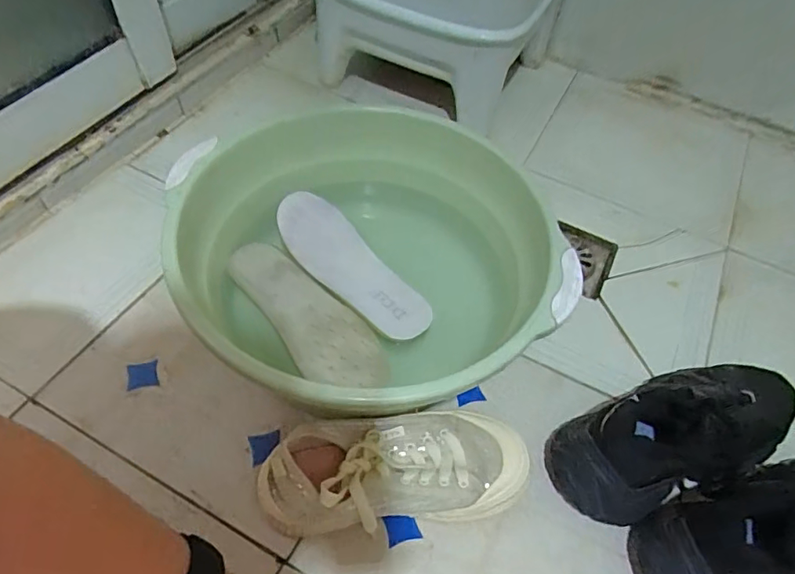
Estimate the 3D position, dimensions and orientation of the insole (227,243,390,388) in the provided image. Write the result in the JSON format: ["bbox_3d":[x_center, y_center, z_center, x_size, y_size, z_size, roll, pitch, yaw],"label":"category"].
[{"bbox_3d":[-0.093,0.023,0.532,0.077,0.012,0.210,-30,65,-23],"label":"insole"}]

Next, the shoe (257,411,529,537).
[{"bbox_3d":[0.002,0.164,0.475,0.229,0.069,0.092,-5,54,-10],"label":"shoe"}]

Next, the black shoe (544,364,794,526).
[{"bbox_3d":[0.271,0.138,0.499,0.254,0.098,0.093,-14,56,-16],"label":"black shoe"}]

